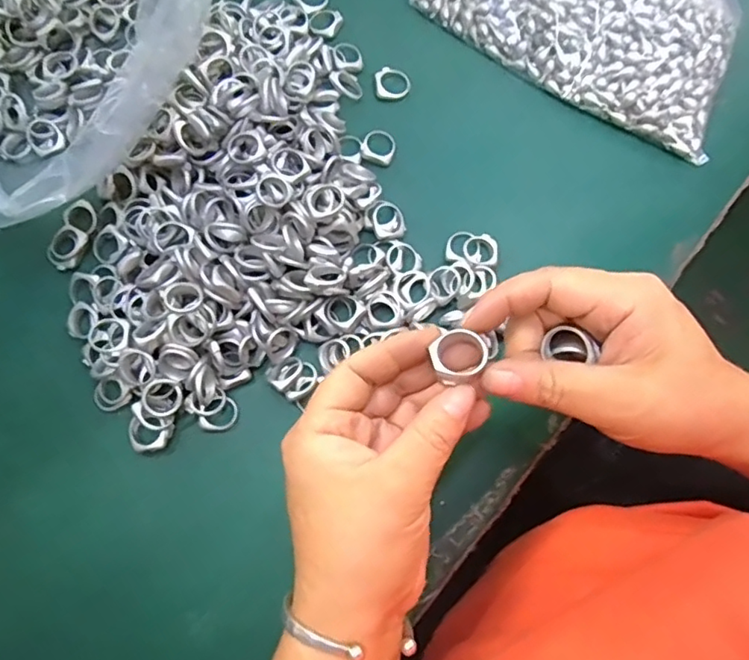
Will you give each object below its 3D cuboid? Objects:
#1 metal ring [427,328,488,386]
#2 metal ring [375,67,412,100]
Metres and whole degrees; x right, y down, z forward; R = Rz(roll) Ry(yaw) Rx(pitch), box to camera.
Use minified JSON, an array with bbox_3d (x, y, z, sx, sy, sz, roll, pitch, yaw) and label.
[{"bbox_3d":[0.036,0.011,0.242,0.024,0.005,0.021,-37,80,-7],"label":"metal ring"},{"bbox_3d":[0.012,-0.167,0.382,0.023,0.004,0.024,0,78,0],"label":"metal ring"}]

